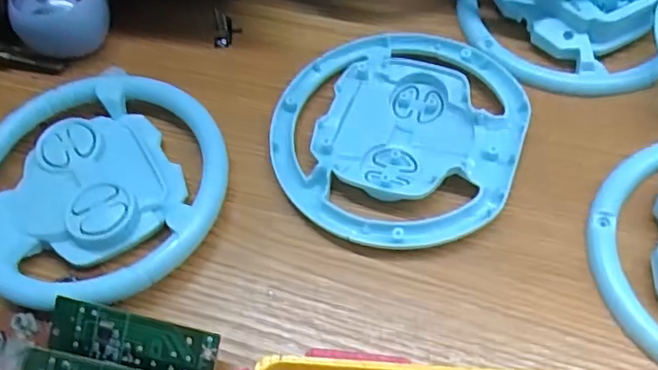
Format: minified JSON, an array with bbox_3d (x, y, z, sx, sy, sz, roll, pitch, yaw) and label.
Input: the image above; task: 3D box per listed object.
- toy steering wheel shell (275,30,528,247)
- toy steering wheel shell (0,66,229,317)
[{"bbox_3d":[0.026,-0.023,0.256,0.100,0.011,0.103,17,61,14],"label":"toy steering wheel shell"},{"bbox_3d":[-0.096,-0.008,0.254,0.095,0.014,0.120,-29,60,-13],"label":"toy steering wheel shell"}]

